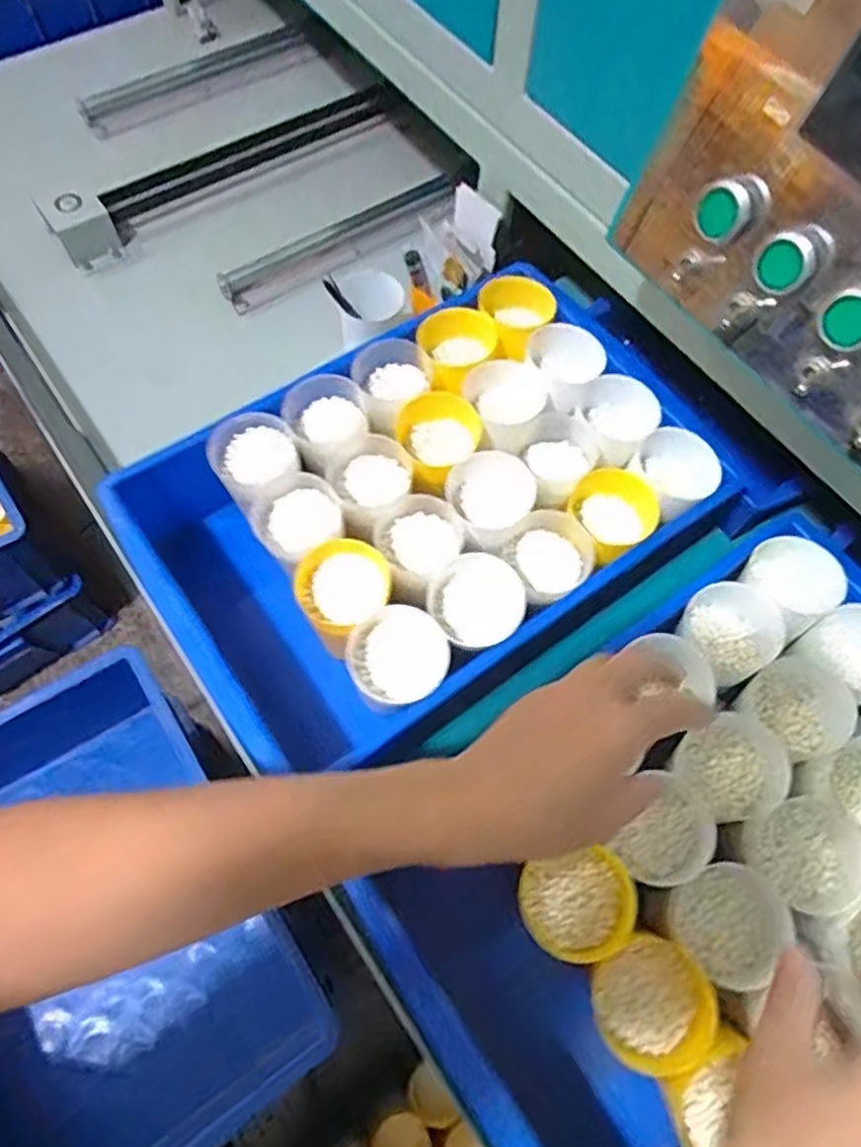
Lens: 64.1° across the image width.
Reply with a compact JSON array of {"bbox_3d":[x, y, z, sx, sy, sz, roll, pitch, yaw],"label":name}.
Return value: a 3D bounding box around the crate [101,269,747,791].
[{"bbox_3d":[0.001,-0.032,0.587,0.413,0.187,0.271,-35,72,-16],"label":"crate"}]

